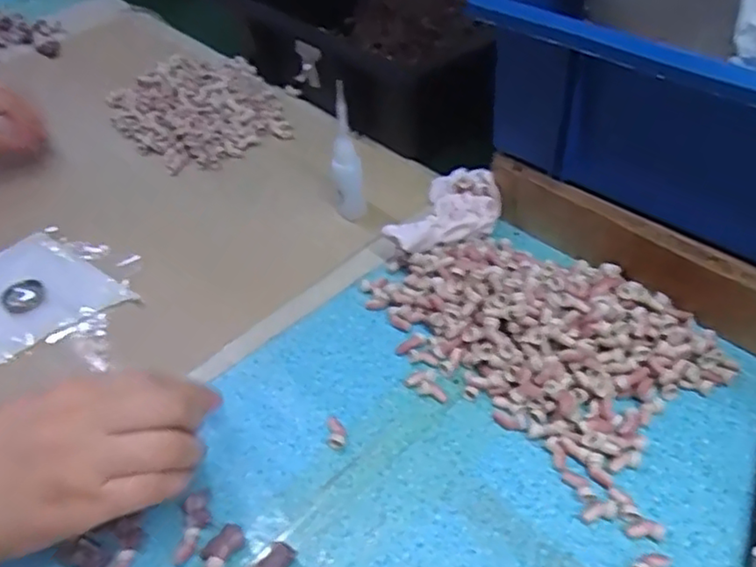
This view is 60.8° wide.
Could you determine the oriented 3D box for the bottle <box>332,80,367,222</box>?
[{"bbox_3d":[-0.025,-0.098,0.494,0.022,0.105,0.024,-9,46,-4],"label":"bottle"}]

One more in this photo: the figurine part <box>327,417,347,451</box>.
[{"bbox_3d":[-0.025,0.088,0.381,0.011,0.005,0.021,-5,46,0],"label":"figurine part"}]

